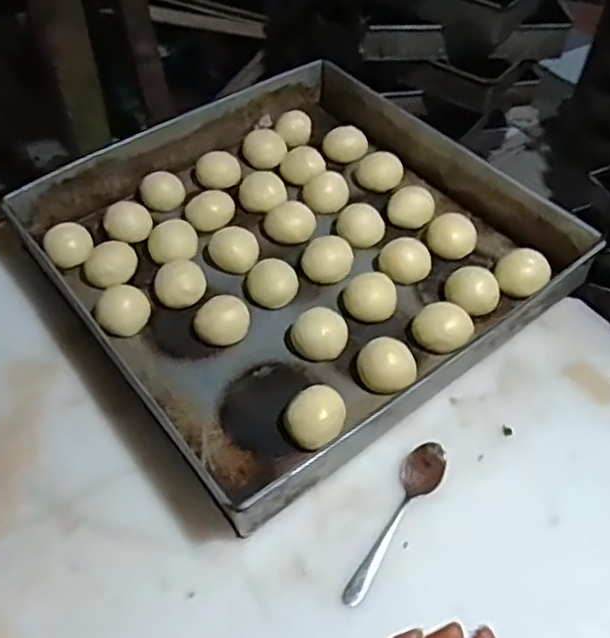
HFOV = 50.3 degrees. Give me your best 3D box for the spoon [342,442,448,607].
[{"bbox_3d":[0.069,0.148,0.478,0.031,0.013,0.134,24,54,18],"label":"spoon"}]

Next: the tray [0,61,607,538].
[{"bbox_3d":[-0.015,-0.072,0.630,0.404,0.063,0.417,-31,57,-24],"label":"tray"}]

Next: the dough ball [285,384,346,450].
[{"bbox_3d":[0.010,0.081,0.529,0.050,0.029,0.043,-28,56,-22],"label":"dough ball"}]

